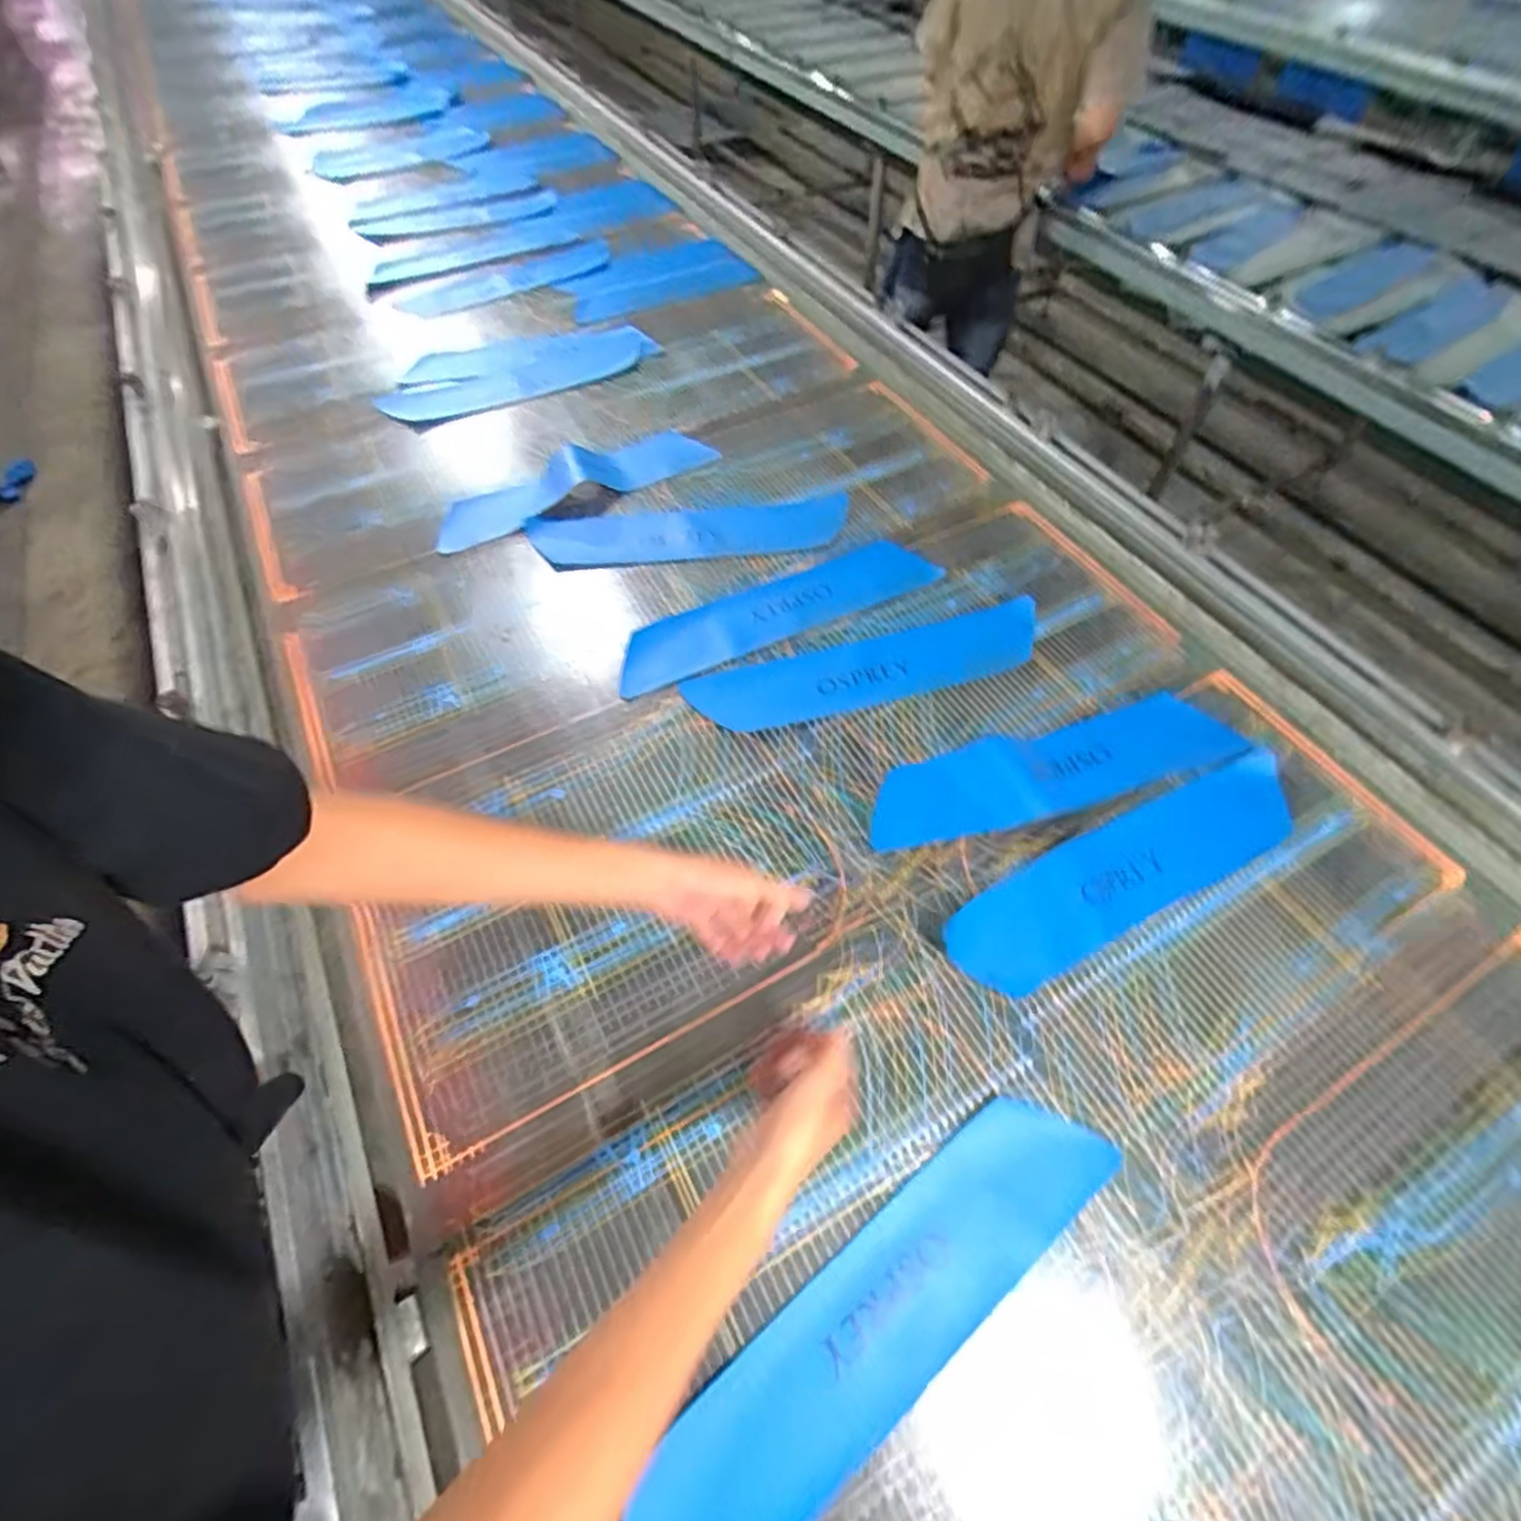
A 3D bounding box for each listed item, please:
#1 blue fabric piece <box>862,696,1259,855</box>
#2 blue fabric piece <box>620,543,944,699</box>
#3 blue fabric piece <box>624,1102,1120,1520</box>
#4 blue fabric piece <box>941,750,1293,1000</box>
[{"bbox_3d":[0.344,0.008,0.807,0.463,0.009,0.116,-14,58,-10],"label":"blue fabric piece"},{"bbox_3d":[0.024,-0.208,0.919,0.462,0.017,0.095,-26,61,-17],"label":"blue fabric piece"},{"bbox_3d":[0.090,0.441,0.528,0.467,0.010,0.106,-33,64,-21],"label":"blue fabric piece"},{"bbox_3d":[0.410,0.112,0.740,0.467,0.018,0.102,-22,64,-18],"label":"blue fabric piece"}]

